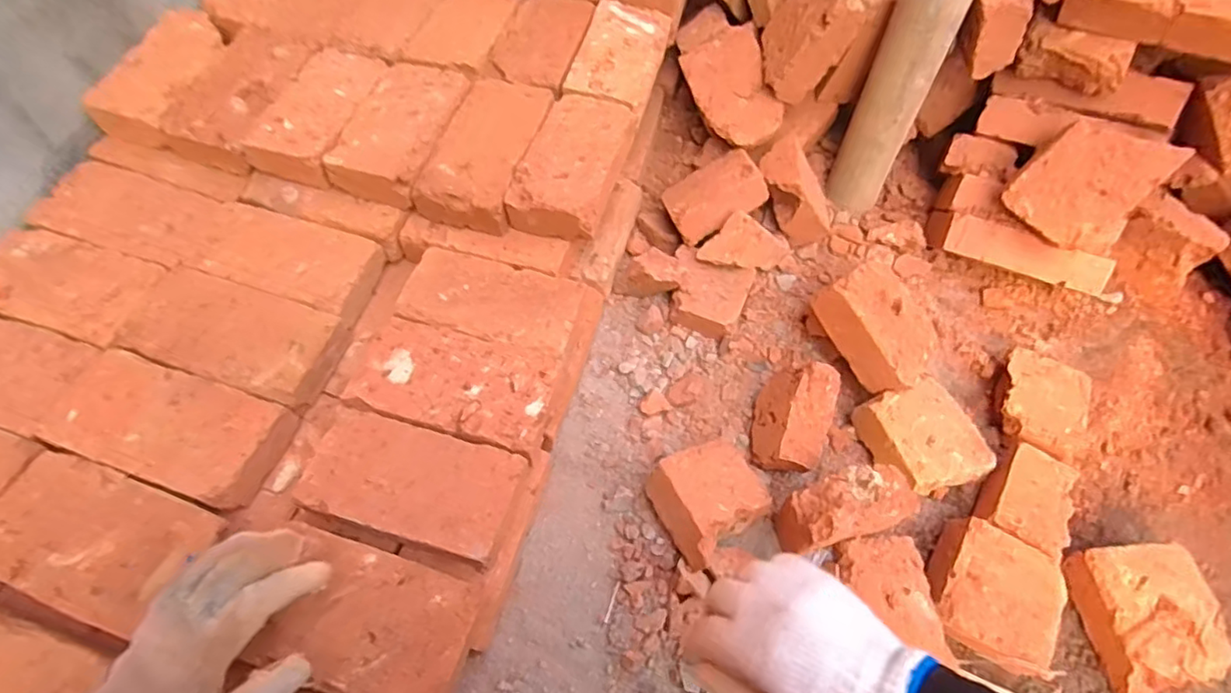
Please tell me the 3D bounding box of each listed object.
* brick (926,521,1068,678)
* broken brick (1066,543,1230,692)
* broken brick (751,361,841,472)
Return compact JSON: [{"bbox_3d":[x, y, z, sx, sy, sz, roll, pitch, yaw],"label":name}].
[{"bbox_3d":[0.363,0.242,0.587,0.115,0.060,0.116,23,61,12],"label":"brick"},{"bbox_3d":[0.515,0.262,0.583,0.106,0.054,0.125,-4,59,-4],"label":"broken brick"},{"bbox_3d":[0.192,0.077,0.656,0.064,0.068,0.123,22,80,-9],"label":"broken brick"}]

